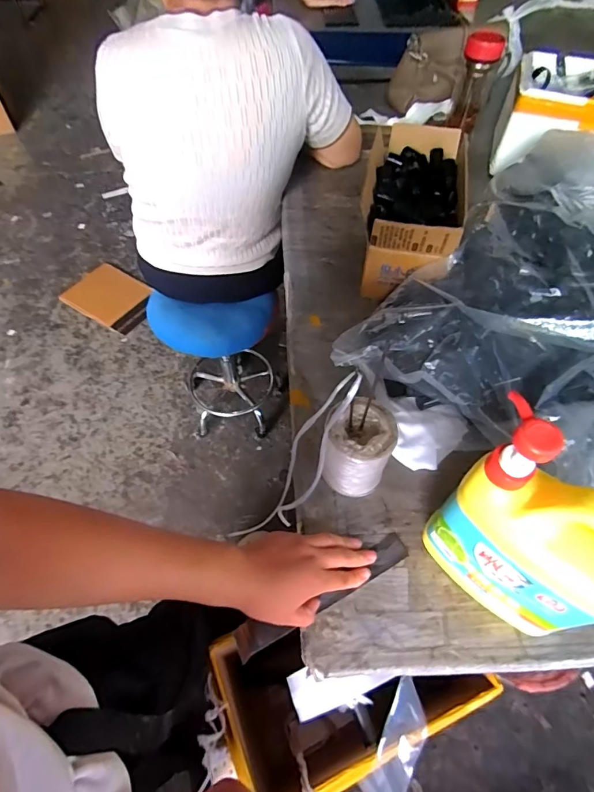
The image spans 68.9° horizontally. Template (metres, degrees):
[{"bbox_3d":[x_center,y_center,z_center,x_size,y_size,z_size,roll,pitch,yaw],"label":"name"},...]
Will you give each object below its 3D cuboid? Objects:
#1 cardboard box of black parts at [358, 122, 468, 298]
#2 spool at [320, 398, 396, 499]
[{"bbox_3d":[0.190,-0.314,0.730,0.152,0.140,0.310,10,57,6],"label":"cardboard box of black parts"},{"bbox_3d":[0.070,0.062,0.507,0.077,0.104,0.083,0,56,0],"label":"spool"}]

